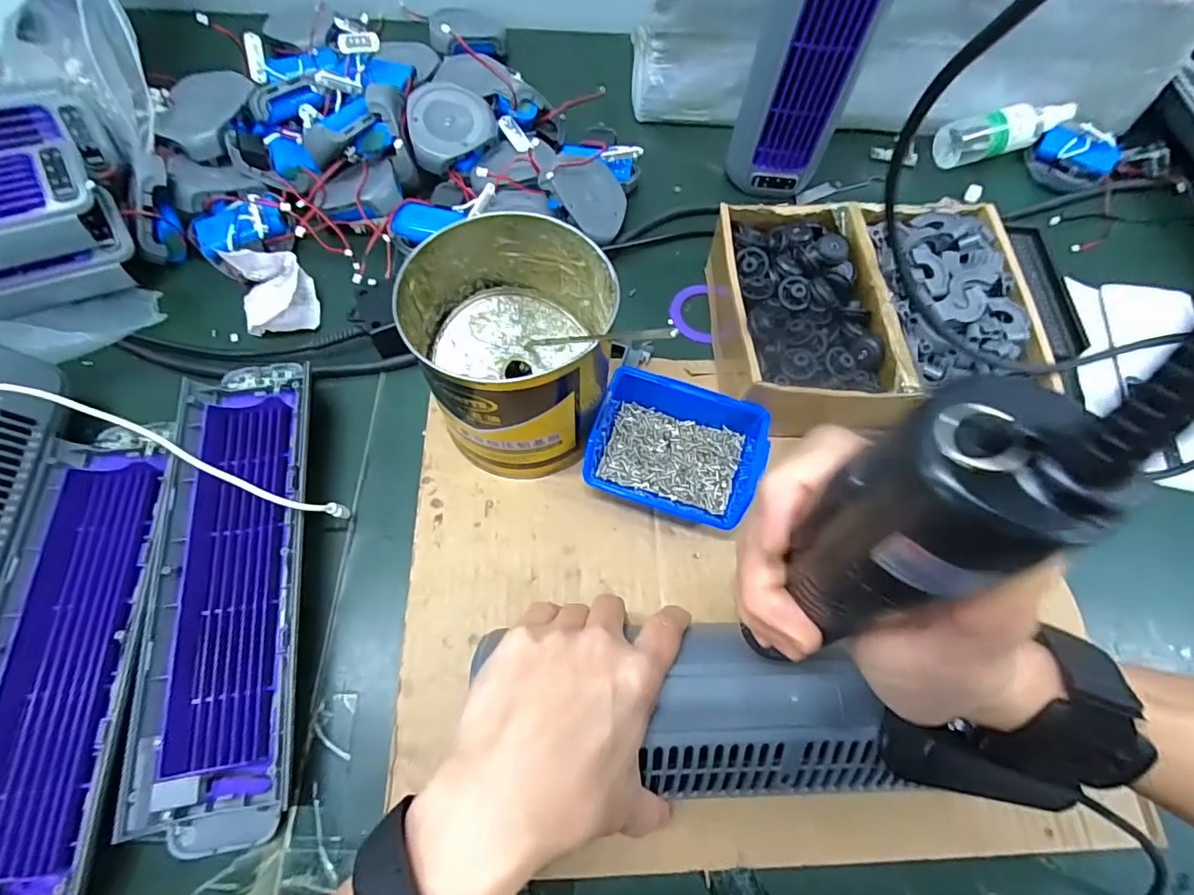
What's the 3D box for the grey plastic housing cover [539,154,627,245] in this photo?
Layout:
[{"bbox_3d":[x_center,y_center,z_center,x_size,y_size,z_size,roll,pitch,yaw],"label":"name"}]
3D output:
[{"bbox_3d":[-0.003,-0.219,0.462,0.075,0.014,0.070,52,59,-20],"label":"grey plastic housing cover"}]

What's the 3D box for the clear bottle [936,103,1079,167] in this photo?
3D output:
[{"bbox_3d":[0.399,-0.309,0.518,0.127,0.034,0.033,-12,66,8],"label":"clear bottle"}]

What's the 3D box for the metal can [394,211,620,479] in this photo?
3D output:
[{"bbox_3d":[-0.053,-0.059,0.351,0.118,0.118,0.124,10,65,2],"label":"metal can"}]

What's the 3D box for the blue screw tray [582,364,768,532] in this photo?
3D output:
[{"bbox_3d":[0.051,-0.002,0.366,0.106,0.040,0.084,16,67,5],"label":"blue screw tray"}]

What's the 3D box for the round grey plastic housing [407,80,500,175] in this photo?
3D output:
[{"bbox_3d":[-0.138,-0.289,0.482,0.080,0.026,0.072,-40,97,-11],"label":"round grey plastic housing"}]

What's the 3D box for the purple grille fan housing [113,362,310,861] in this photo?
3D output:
[{"bbox_3d":[-0.223,0.077,0.335,0.084,0.032,0.291,-8,67,-6],"label":"purple grille fan housing"}]

